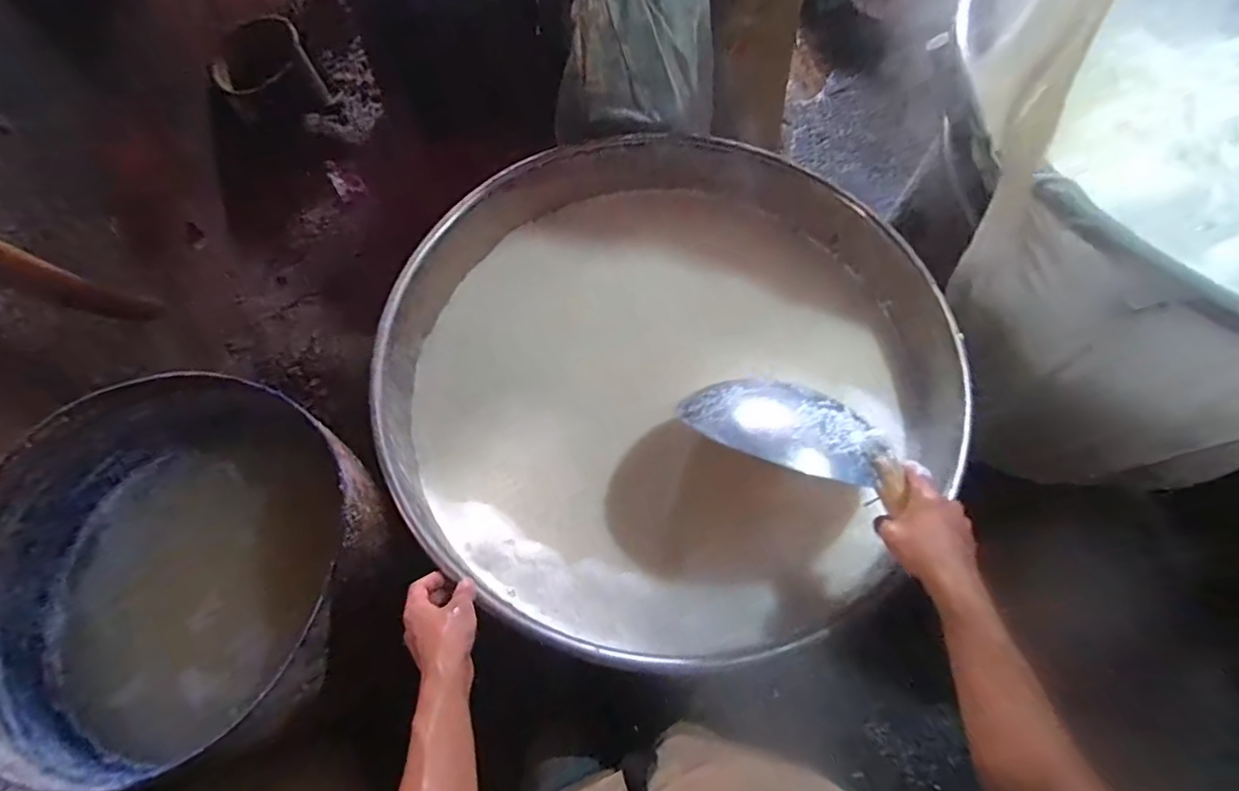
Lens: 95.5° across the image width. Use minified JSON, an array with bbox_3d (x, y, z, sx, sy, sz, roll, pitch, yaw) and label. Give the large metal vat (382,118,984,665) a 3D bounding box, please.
[{"bbox_3d":[0.053,-0.034,0.856,0.746,0.237,0.742,0,65,0],"label":"large metal vat"}]

